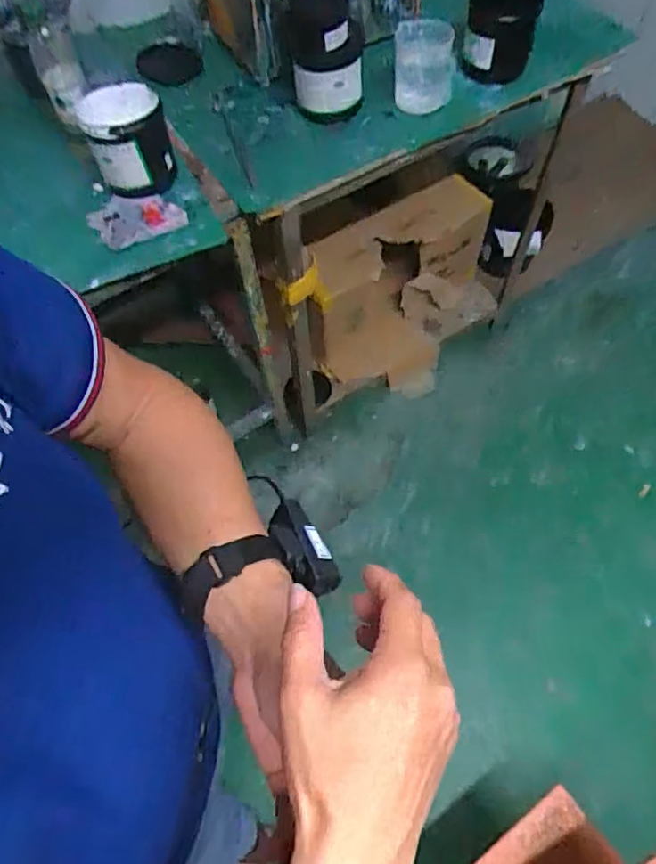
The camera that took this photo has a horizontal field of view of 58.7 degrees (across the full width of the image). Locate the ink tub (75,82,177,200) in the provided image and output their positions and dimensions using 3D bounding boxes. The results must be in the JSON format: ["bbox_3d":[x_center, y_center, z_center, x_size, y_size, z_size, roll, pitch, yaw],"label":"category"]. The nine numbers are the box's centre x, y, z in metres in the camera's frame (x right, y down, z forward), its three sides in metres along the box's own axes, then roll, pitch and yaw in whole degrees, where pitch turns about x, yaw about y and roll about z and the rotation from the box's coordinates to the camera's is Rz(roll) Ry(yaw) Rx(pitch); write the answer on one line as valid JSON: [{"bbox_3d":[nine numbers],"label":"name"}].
[{"bbox_3d":[-0.301,-0.440,0.878,0.112,0.125,0.121,-1,62,3],"label":"ink tub"}]

